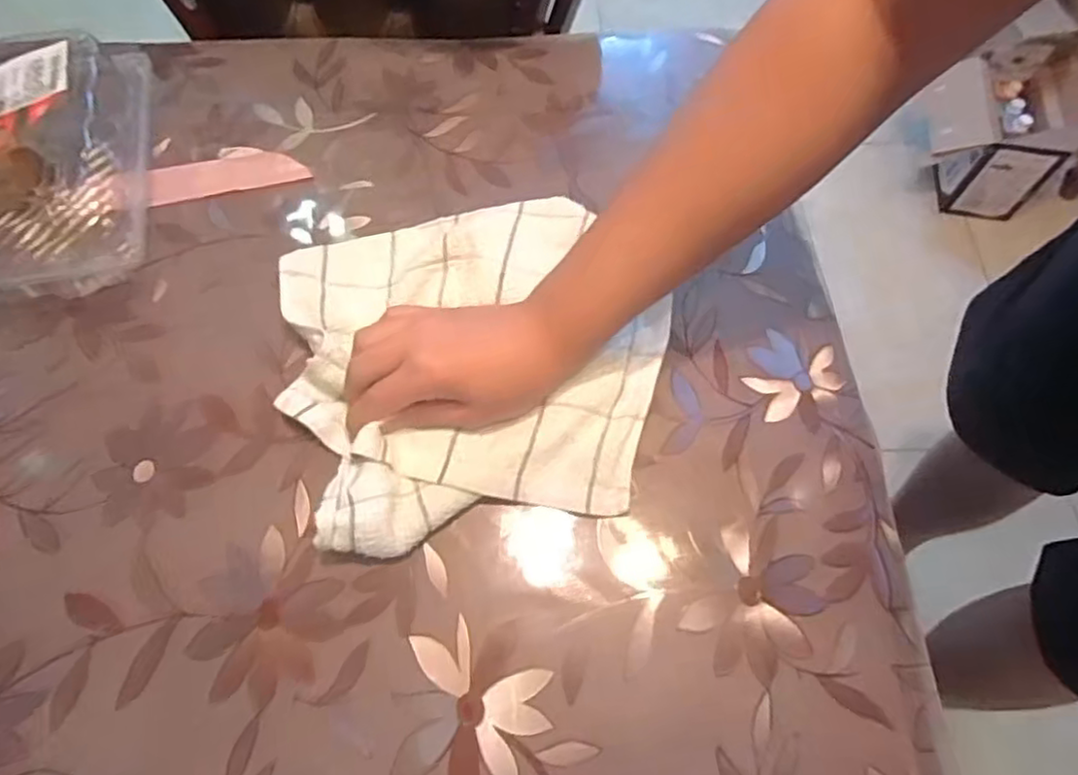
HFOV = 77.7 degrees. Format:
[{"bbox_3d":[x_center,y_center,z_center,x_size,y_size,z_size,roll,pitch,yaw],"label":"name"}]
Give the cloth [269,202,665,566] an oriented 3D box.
[{"bbox_3d":[-0.042,-0.023,0.484,0.267,0.030,0.248,-10,64,-5],"label":"cloth"}]

